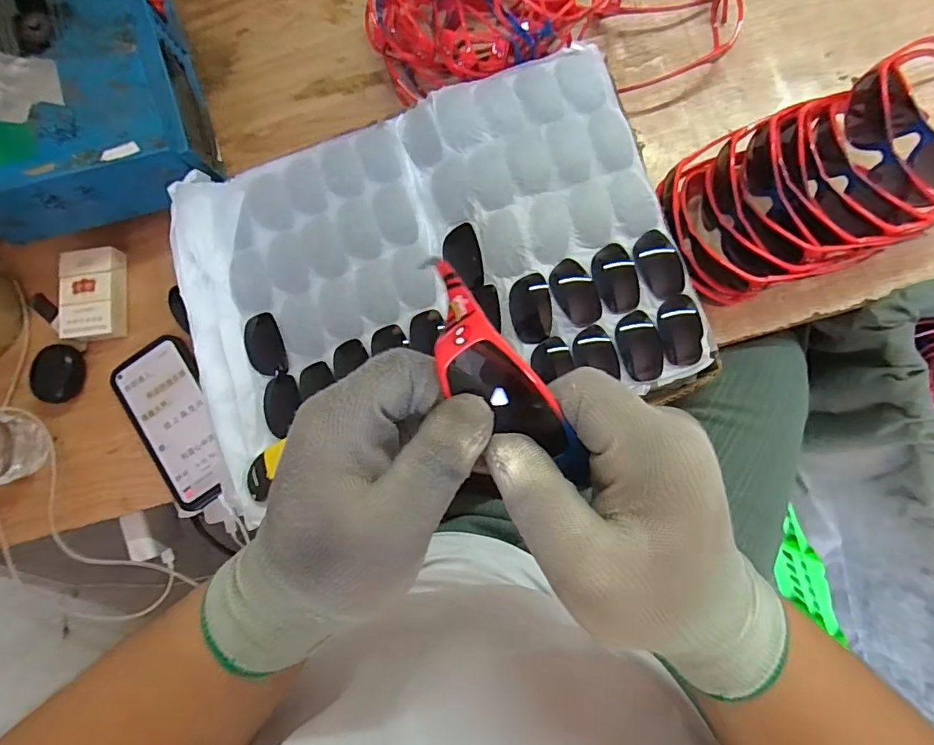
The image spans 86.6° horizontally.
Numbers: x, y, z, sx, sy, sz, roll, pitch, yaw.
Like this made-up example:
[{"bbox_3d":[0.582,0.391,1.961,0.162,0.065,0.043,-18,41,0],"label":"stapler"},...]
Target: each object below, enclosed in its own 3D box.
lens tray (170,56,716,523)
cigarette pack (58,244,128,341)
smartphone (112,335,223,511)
[{"bbox_3d":[-0.031,-0.079,0.419,0.397,0.048,0.297,-18,85,0],"label":"lens tray"},{"bbox_3d":[-0.378,-0.078,0.498,0.060,0.019,0.088,-3,85,7],"label":"cigarette pack"},{"bbox_3d":[-0.283,0.048,0.483,0.075,0.011,0.164,-31,82,3],"label":"smartphone"}]

